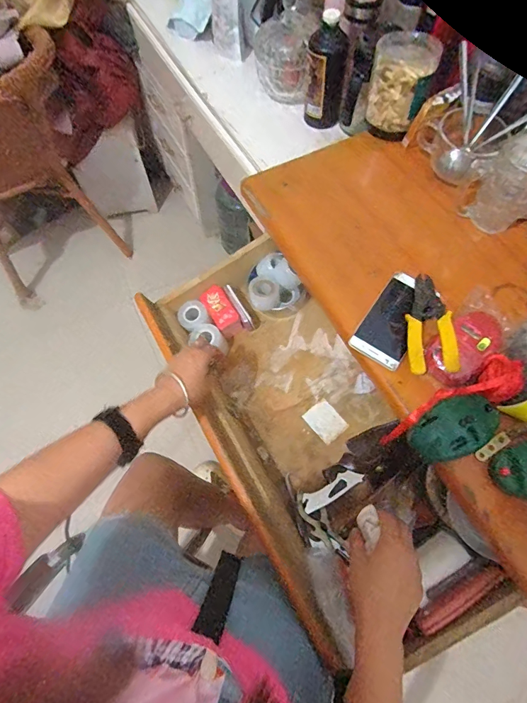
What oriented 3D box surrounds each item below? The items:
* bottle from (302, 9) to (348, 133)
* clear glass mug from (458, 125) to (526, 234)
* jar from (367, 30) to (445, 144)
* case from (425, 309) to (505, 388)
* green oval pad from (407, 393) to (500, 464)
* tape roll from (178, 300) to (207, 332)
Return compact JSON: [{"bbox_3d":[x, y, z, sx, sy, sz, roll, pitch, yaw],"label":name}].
[{"bbox_3d":[0.112,-0.498,0.727,0.072,0.180,0.057,13,67,5],"label":"bottle"},{"bbox_3d":[0.359,-0.245,0.585,0.106,0.125,0.089,18,68,7],"label":"clear glass mug"},{"bbox_3d":[0.220,-0.430,0.648,0.091,0.126,0.091,0,67,0],"label":"jar"},{"bbox_3d":[0.260,-0.011,0.508,0.065,0.027,0.117,38,72,14],"label":"case"},{"bbox_3d":[0.227,0.089,0.469,0.099,0.033,0.064,-25,69,-11],"label":"green oval pad"},{"bbox_3d":[-0.130,-0.067,0.724,0.052,0.018,0.045,-34,71,-14],"label":"tape roll"}]

